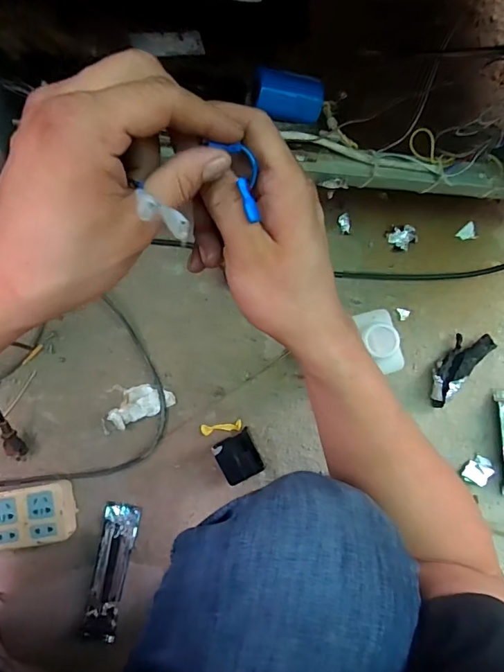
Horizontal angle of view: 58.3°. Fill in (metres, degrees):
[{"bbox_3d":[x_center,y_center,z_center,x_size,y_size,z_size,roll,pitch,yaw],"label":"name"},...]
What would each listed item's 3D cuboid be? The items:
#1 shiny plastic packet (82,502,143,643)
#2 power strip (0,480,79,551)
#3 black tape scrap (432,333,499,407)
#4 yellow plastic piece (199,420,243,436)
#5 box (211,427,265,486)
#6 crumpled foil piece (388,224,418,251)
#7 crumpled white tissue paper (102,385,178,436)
[{"bbox_3d":[-0.196,0.325,0.625,0.048,0.016,0.176,8,79,5],"label":"shiny plastic packet"},{"bbox_3d":[-0.339,0.250,0.619,0.187,0.038,0.075,-8,85,-3],"label":"power strip"},{"bbox_3d":[0.300,0.043,0.660,0.046,0.029,0.128,40,85,2],"label":"black tape scrap"},{"bbox_3d":[-0.045,0.135,0.661,0.060,0.009,0.016,-8,87,-3],"label":"yellow plastic piece"},{"bbox_3d":[-0.019,0.169,0.638,0.055,0.047,0.059,-27,86,-4],"label":"box"},{"bbox_3d":[0.231,-0.150,0.688,0.042,0.013,0.038,-23,86,-4],"label":"crumpled foil piece"},{"bbox_3d":[-0.166,0.099,0.648,0.106,0.023,0.061,-9,85,-3],"label":"crumpled white tissue paper"}]

